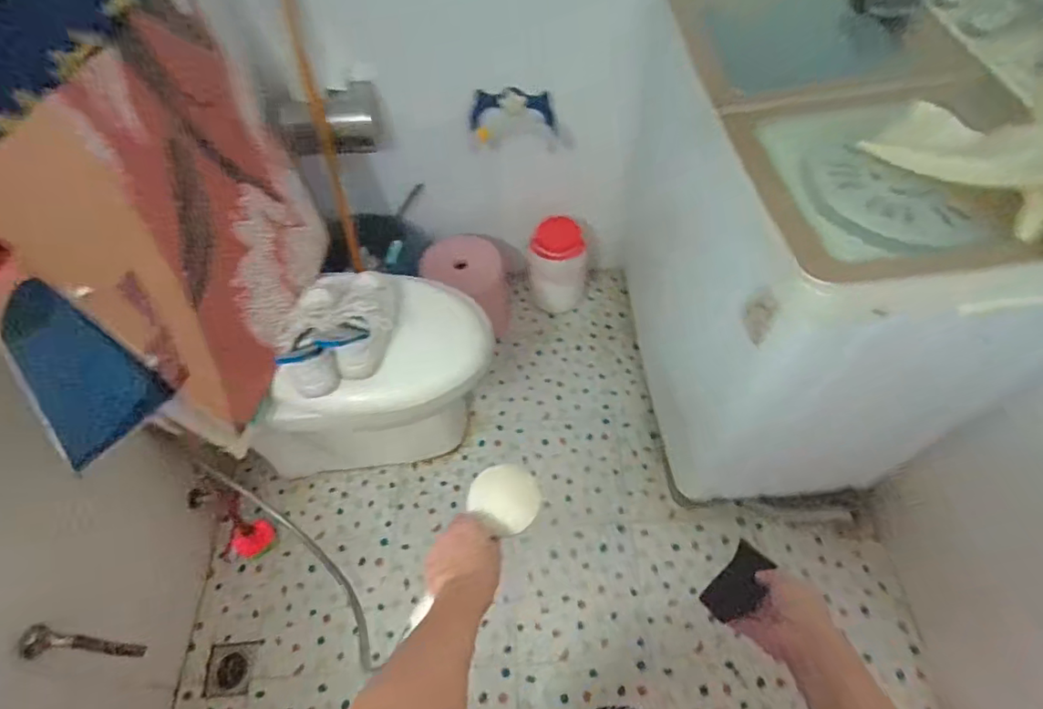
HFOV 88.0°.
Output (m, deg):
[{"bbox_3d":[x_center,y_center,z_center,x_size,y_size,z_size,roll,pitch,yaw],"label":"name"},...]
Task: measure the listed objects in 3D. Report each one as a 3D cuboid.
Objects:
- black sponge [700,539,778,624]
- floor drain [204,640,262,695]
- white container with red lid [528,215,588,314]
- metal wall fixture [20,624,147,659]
[{"bbox_3d":[0.264,0.280,0.656,0.096,0.016,0.056,-57,34,3],"label":"black sponge"},{"bbox_3d":[-0.655,0.711,1.224,0.110,0.008,0.101,-3,51,-7],"label":"floor drain"},{"bbox_3d":[0.110,-0.258,1.617,0.165,0.304,0.141,-2,54,0],"label":"white container with red lid"},{"bbox_3d":[-0.730,0.490,0.907,0.101,0.171,0.044,2,54,3],"label":"metal wall fixture"}]

